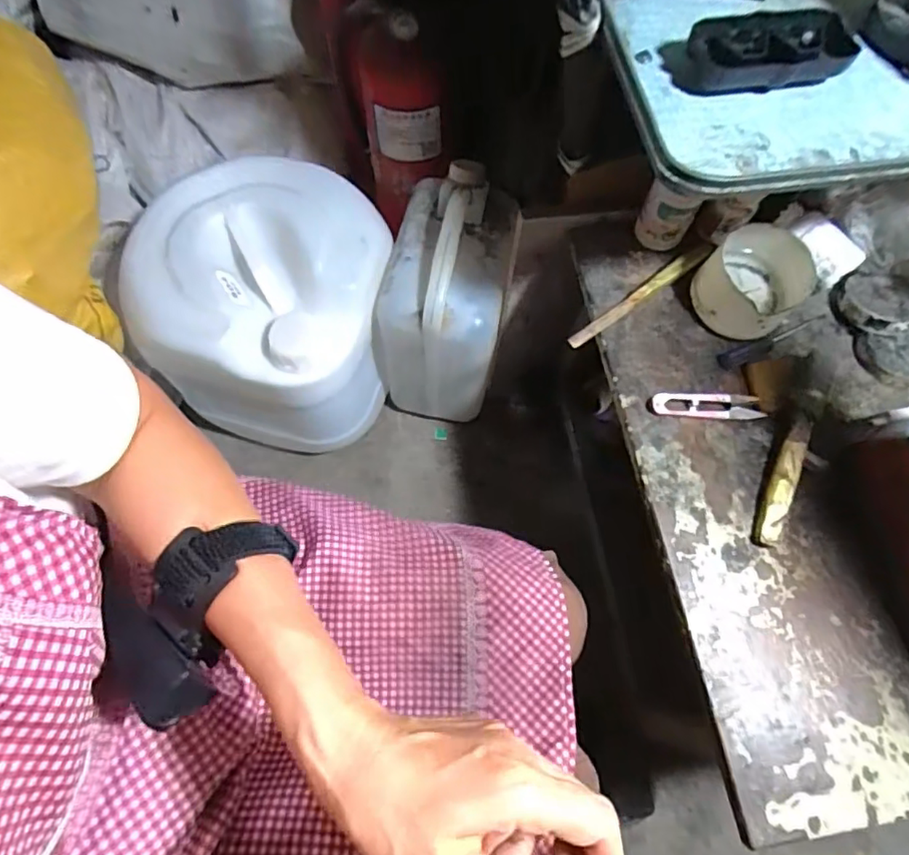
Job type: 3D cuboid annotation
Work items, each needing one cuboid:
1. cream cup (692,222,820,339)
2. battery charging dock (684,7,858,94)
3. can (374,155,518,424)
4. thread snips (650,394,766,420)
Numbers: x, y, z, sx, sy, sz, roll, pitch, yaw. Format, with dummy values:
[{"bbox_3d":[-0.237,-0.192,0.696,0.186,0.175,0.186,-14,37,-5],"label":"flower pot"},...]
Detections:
[{"bbox_3d":[0.280,-0.134,0.546,0.089,0.060,0.098,40,73,13],"label":"cream cup"},{"bbox_3d":[0.226,-0.263,0.406,0.115,0.025,0.054,-6,69,-4],"label":"battery charging dock"},{"bbox_3d":[-0.005,-0.167,0.795,0.153,0.288,0.217,14,69,4],"label":"can"},{"bbox_3d":[0.233,-0.020,0.533,0.099,0.011,0.023,2,69,-1],"label":"thread snips"}]

